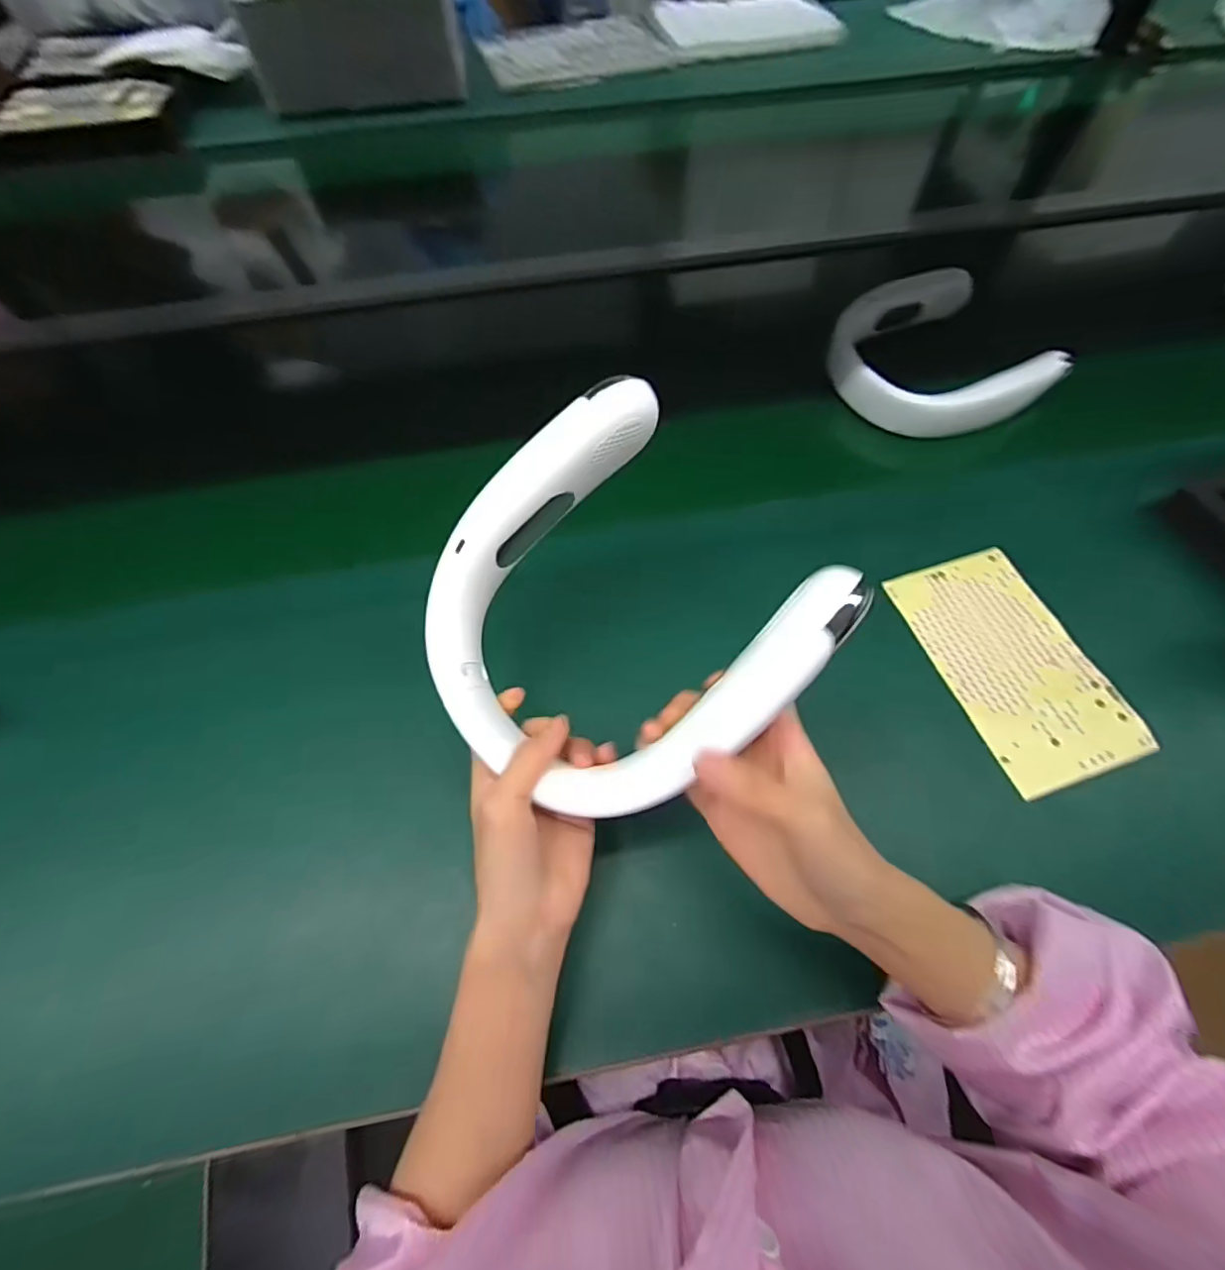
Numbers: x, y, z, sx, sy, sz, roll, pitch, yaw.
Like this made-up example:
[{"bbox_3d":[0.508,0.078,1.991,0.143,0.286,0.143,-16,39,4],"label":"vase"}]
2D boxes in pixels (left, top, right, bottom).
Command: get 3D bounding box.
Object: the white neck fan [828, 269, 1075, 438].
[{"bbox_3d":[0.328,-0.292,0.573,0.184,0.046,0.199,0,64,1],"label":"white neck fan"}]

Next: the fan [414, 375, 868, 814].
[{"bbox_3d":[-0.007,-0.011,0.290,0.199,0.037,0.188,-47,71,10],"label":"fan"}]

